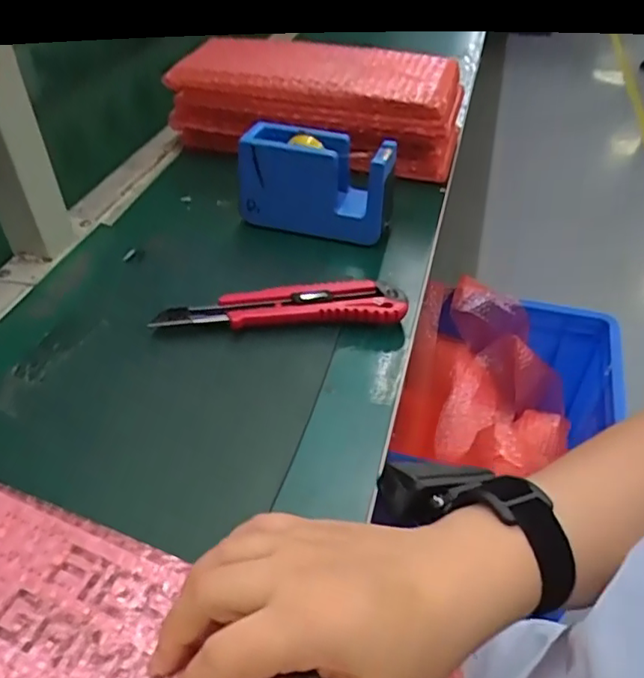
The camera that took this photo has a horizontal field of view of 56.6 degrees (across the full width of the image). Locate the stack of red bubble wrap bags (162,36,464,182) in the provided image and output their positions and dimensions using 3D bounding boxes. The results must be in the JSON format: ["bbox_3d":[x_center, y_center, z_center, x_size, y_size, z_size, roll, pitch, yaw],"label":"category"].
[{"bbox_3d":[-0.008,-0.251,0.636,0.310,0.095,0.113,14,44,15],"label":"stack of red bubble wrap bags"}]

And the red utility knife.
[{"bbox_3d":[-0.029,-0.024,0.436,0.177,0.015,0.029,-4,42,-4],"label":"red utility knife"}]

